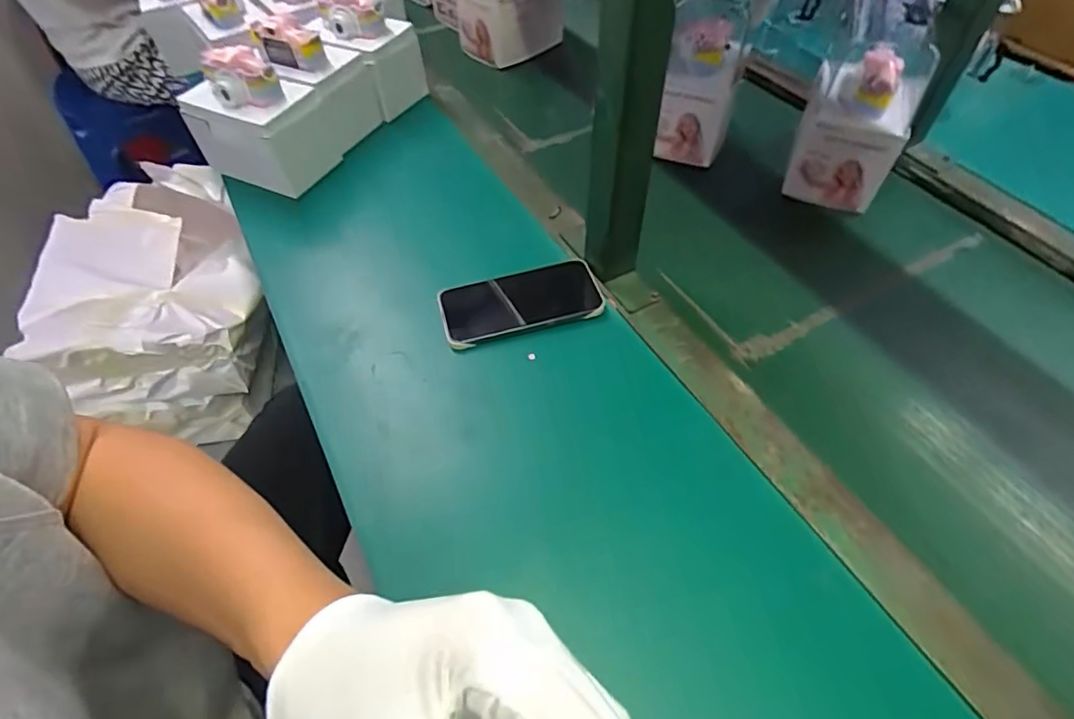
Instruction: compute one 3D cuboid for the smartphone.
[{"bbox_3d":[-0.015,-0.059,0.564,0.161,0.013,0.076,-15,56,-7],"label":"smartphone"}]

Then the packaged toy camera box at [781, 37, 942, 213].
[{"bbox_3d":[0.360,-0.268,0.636,0.103,0.160,0.104,19,56,16],"label":"packaged toy camera box"}]

